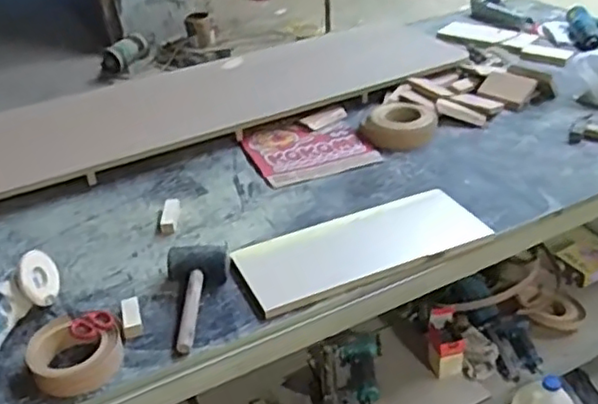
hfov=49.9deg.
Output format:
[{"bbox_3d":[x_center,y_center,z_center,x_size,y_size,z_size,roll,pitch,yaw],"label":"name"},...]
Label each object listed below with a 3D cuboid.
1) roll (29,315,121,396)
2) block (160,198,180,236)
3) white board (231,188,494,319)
[{"bbox_3d":[-0.366,0.253,1.042,0.153,0.052,0.128,5,35,13],"label":"roll"},{"bbox_3d":[-0.281,0.030,1.400,0.035,0.034,0.104,-4,36,-1],"label":"block"},{"bbox_3d":[0.122,0.086,1.278,0.484,0.025,0.199,-17,38,-18],"label":"white board"}]

